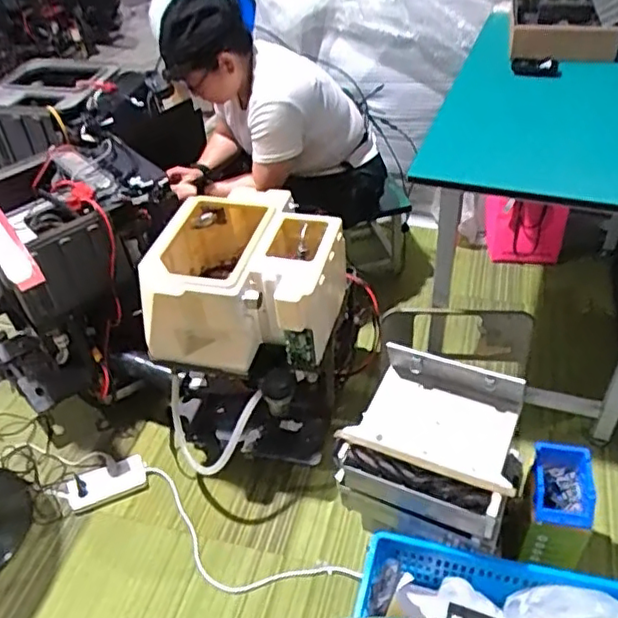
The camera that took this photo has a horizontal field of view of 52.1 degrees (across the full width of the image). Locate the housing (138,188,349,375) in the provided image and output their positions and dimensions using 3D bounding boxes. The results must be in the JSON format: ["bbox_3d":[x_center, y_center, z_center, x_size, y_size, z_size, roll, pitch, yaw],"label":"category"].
[{"bbox_3d":[-0.134,-0.076,1.438,0.418,0.230,0.364,7,43,13],"label":"housing"}]

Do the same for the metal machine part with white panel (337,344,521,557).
[{"bbox_3d":[0.239,0.269,1.212,0.312,0.234,0.258,17,46,22],"label":"metal machine part with white panel"}]

